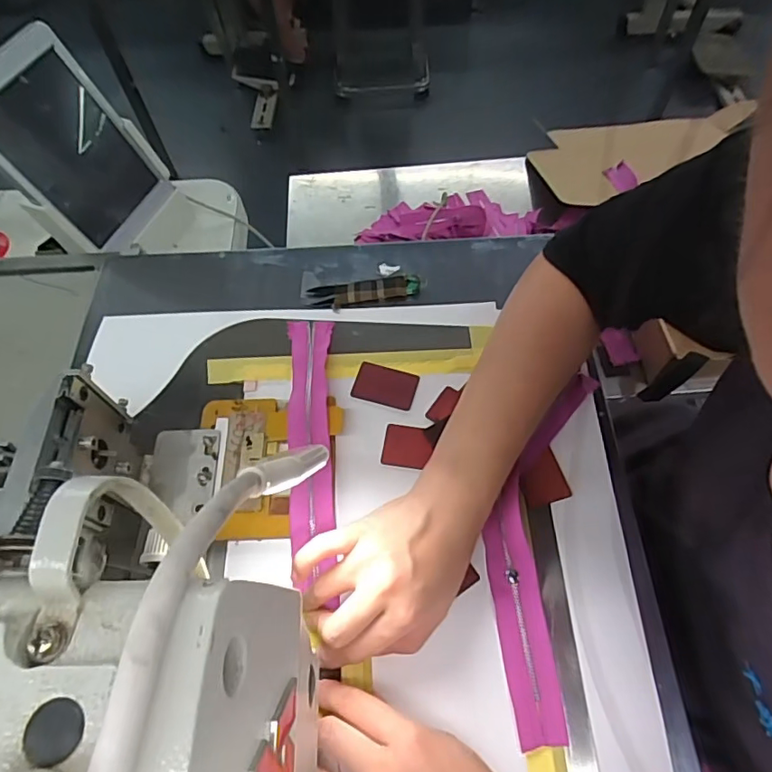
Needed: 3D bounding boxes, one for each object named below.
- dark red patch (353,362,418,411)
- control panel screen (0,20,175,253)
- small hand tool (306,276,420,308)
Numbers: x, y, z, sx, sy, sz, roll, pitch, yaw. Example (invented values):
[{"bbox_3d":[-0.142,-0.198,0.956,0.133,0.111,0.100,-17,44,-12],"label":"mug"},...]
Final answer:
[{"bbox_3d":[0.000,-0.001,0.452,0.052,0.004,0.037,13,64,10],"label":"dark red patch"},{"bbox_3d":[-0.345,-0.260,0.593,0.029,0.211,0.151,11,63,27],"label":"control panel screen"},{"bbox_3d":[-0.021,-0.089,0.500,0.102,0.007,0.026,-6,62,0],"label":"small hand tool"}]

